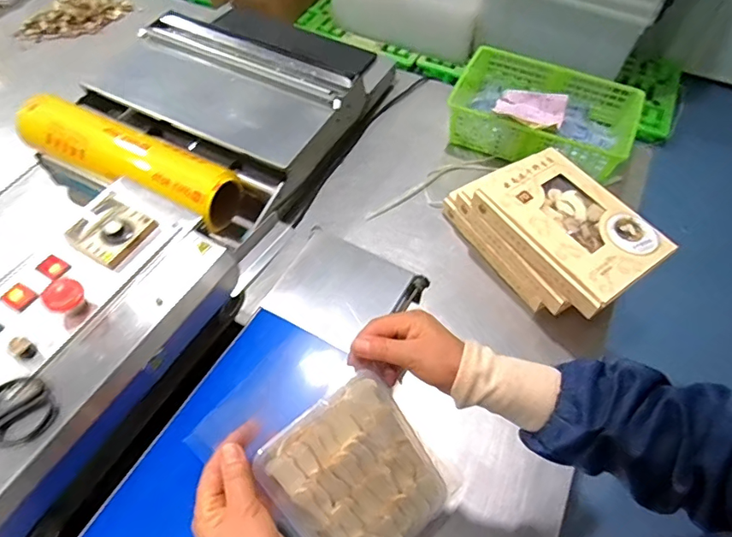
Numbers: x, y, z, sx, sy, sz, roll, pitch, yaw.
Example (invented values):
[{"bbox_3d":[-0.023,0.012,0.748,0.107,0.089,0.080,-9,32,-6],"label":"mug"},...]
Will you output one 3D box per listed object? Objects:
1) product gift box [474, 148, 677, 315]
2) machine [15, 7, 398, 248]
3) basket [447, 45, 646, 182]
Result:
[{"bbox_3d":[0.318,-0.068,0.759,0.179,0.048,0.256,-28,62,-20],"label":"product gift box"},{"bbox_3d":[-0.269,-0.329,0.956,0.462,0.125,0.572,25,59,13],"label":"machine"},{"bbox_3d":[0.349,-0.299,0.995,0.354,0.130,0.210,21,58,11],"label":"basket"}]

